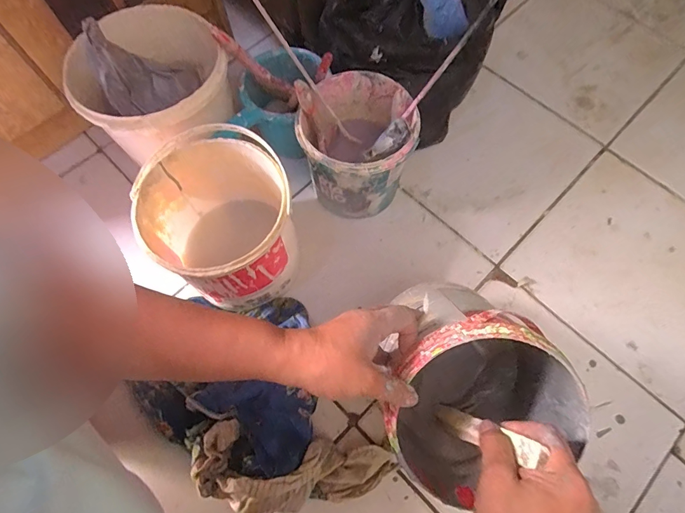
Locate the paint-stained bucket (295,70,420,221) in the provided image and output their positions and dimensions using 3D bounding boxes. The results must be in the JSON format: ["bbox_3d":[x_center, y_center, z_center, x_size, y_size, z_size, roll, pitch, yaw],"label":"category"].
[{"bbox_3d":[0.022,-0.154,0.581,0.153,0.165,0.153,0,69,1],"label":"paint-stained bucket"}]

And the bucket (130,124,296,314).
[{"bbox_3d":[-0.151,-0.035,0.535,0.176,0.197,0.175,0,69,1],"label":"bucket"}]

